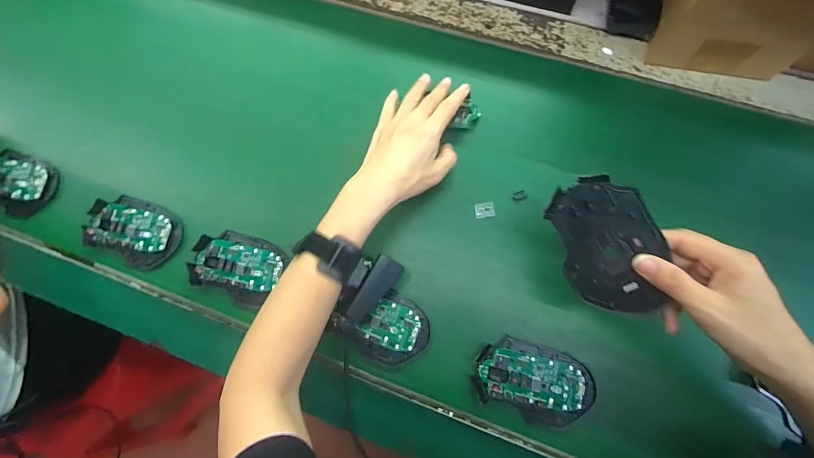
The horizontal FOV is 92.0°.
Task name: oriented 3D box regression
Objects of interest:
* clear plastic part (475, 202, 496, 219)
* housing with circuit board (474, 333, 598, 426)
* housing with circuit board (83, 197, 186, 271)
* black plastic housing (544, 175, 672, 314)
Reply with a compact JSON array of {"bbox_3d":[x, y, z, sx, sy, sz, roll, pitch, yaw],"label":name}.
[{"bbox_3d":[0.085,-0.021,0.427,0.020,0.006,0.017,-9,79,-1],"label":"clear plastic part"},{"bbox_3d":[0.127,0.153,0.391,0.112,0.014,0.072,19,80,4],"label":"housing with circuit board"},{"bbox_3d":[-0.319,0.001,0.456,0.114,0.014,0.073,24,80,5],"label":"housing with circuit board"},{"bbox_3d":[0.166,0.016,0.321,0.073,0.017,0.118,-19,92,28],"label":"black plastic housing"}]

